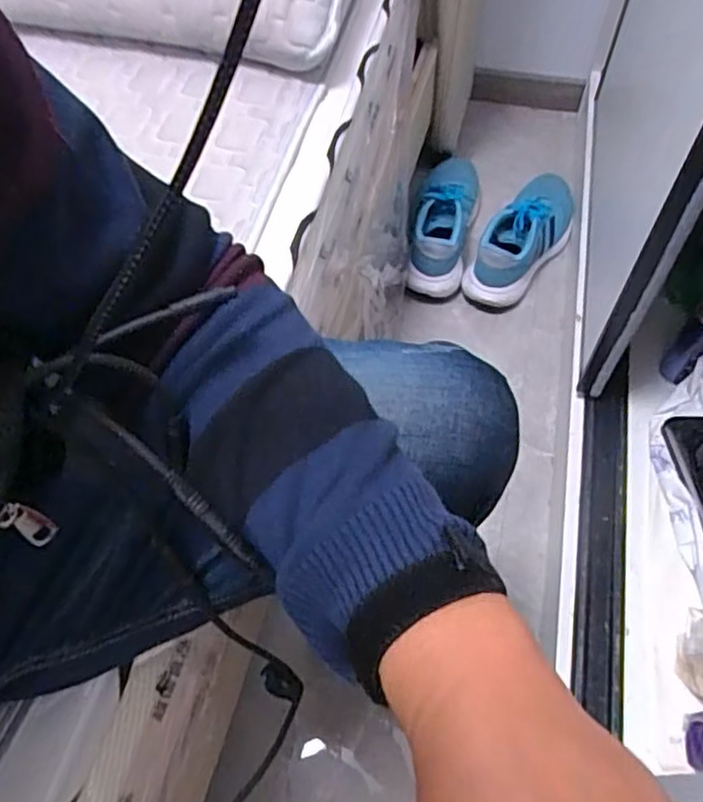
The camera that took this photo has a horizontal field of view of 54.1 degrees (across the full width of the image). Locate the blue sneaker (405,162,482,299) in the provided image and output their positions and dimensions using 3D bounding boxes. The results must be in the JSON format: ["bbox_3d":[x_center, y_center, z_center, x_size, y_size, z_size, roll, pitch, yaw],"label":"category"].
[{"bbox_3d":[0.159,-0.314,1.173,0.096,0.087,0.288,11,61,9],"label":"blue sneaker"}]

